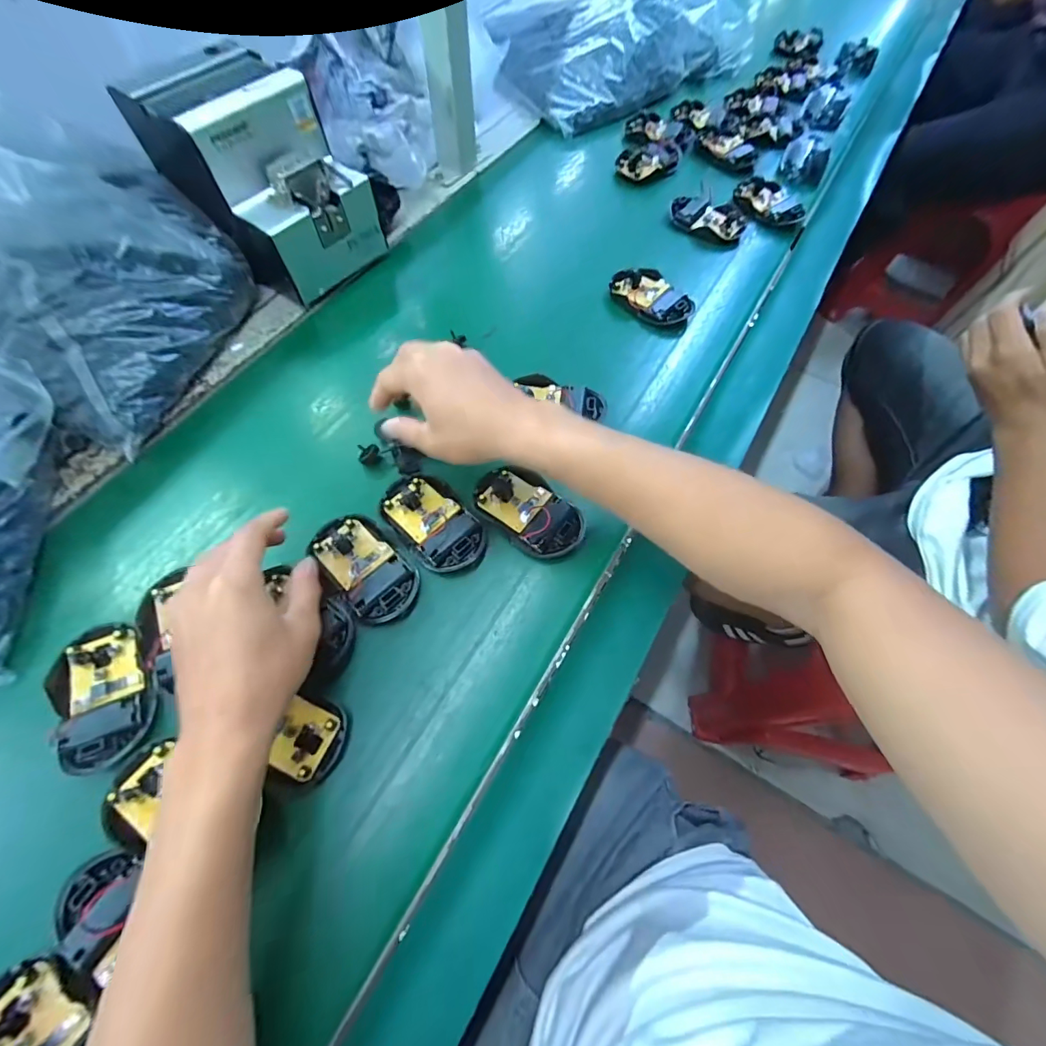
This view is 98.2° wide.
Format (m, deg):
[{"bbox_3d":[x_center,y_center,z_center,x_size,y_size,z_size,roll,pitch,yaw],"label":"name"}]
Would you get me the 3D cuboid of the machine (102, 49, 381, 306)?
[{"bbox_3d":[-0.259,-0.346,0.461,0.174,0.146,0.133,37,66,14],"label":"machine"}]

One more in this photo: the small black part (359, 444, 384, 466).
[{"bbox_3d":[-0.133,-0.059,0.396,0.018,0.019,0.011,-10,64,-9],"label":"small black part"}]

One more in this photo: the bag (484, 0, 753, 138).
[{"bbox_3d":[0.157,-0.736,0.691,0.393,0.084,0.214,-30,68,-18],"label":"bag"}]

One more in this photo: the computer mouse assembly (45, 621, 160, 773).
[{"bbox_3d":[-0.285,0.116,0.310,0.059,0.021,0.097,-24,67,-15],"label":"computer mouse assembly"}]

